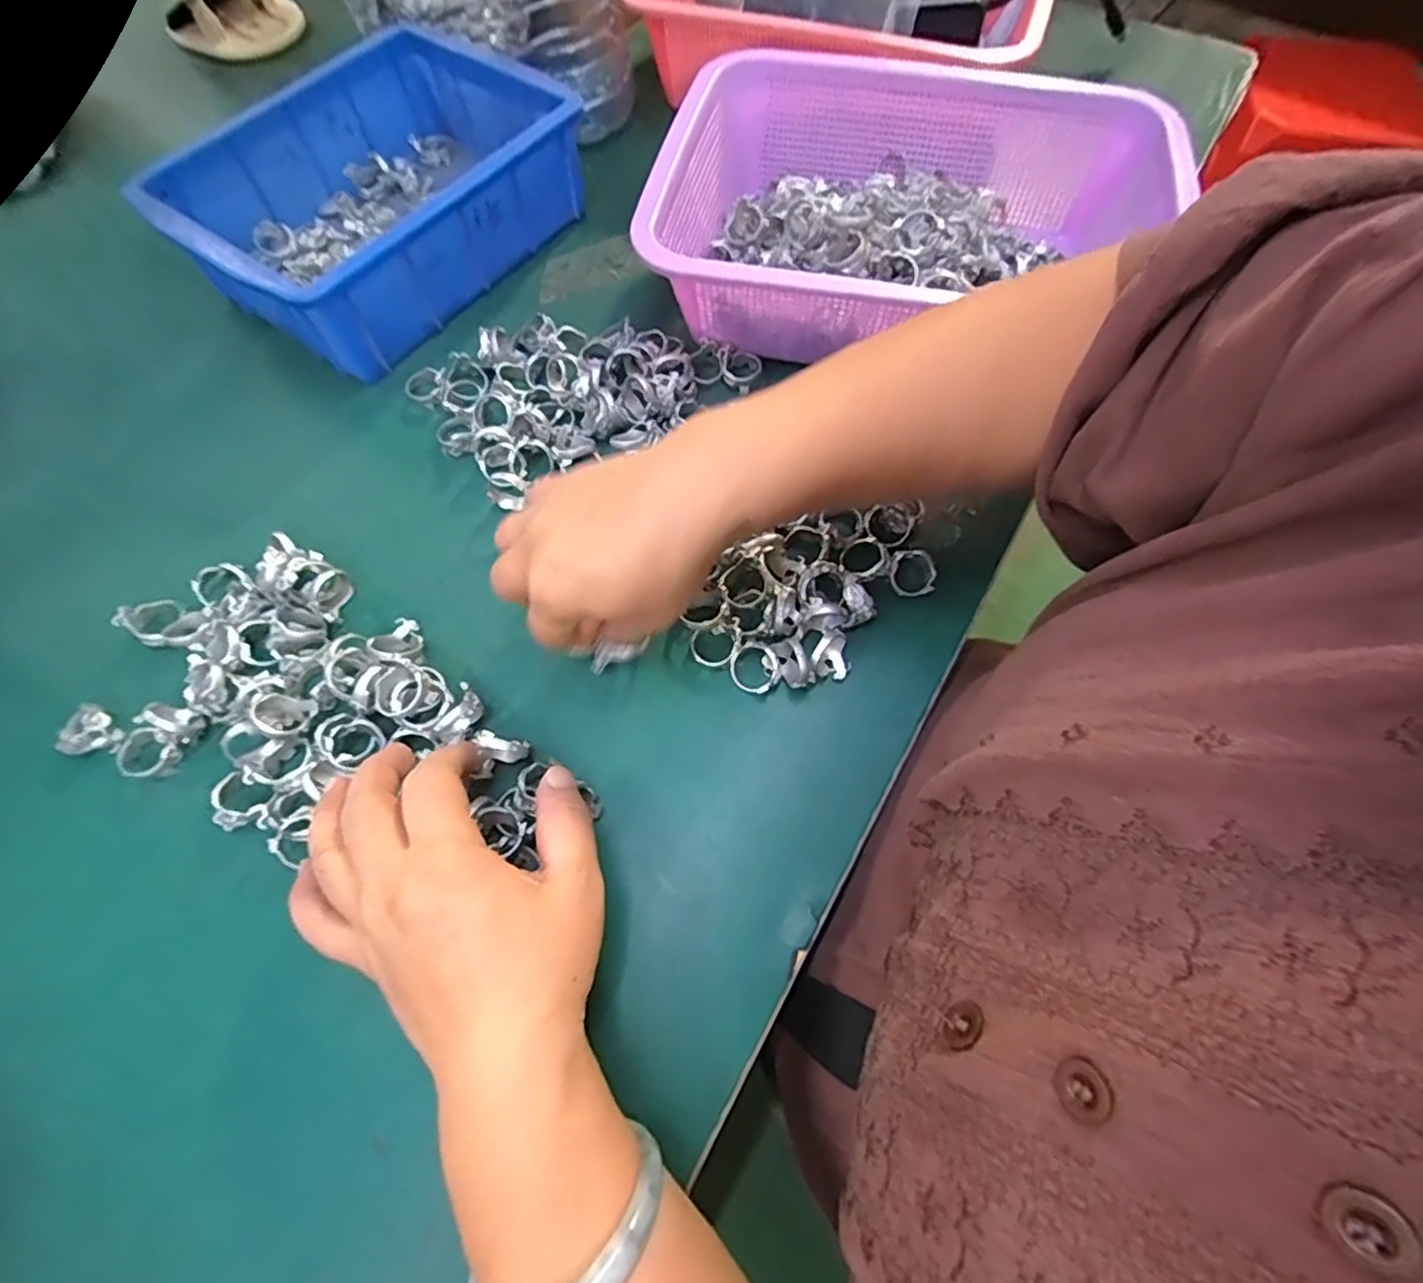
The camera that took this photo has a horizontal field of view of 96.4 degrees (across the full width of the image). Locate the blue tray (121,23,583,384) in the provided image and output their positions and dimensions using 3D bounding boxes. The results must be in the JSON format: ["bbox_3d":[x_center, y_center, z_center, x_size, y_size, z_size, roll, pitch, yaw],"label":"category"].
[{"bbox_3d":[-0.224,-0.306,0.438,0.174,0.069,0.239,35,72,15],"label":"blue tray"}]

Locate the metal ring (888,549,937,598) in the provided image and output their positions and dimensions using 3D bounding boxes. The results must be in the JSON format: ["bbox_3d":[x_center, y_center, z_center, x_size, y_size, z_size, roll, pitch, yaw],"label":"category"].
[{"bbox_3d":[0.107,-0.037,0.340,0.024,0.006,0.025,0,89,7],"label":"metal ring"}]

